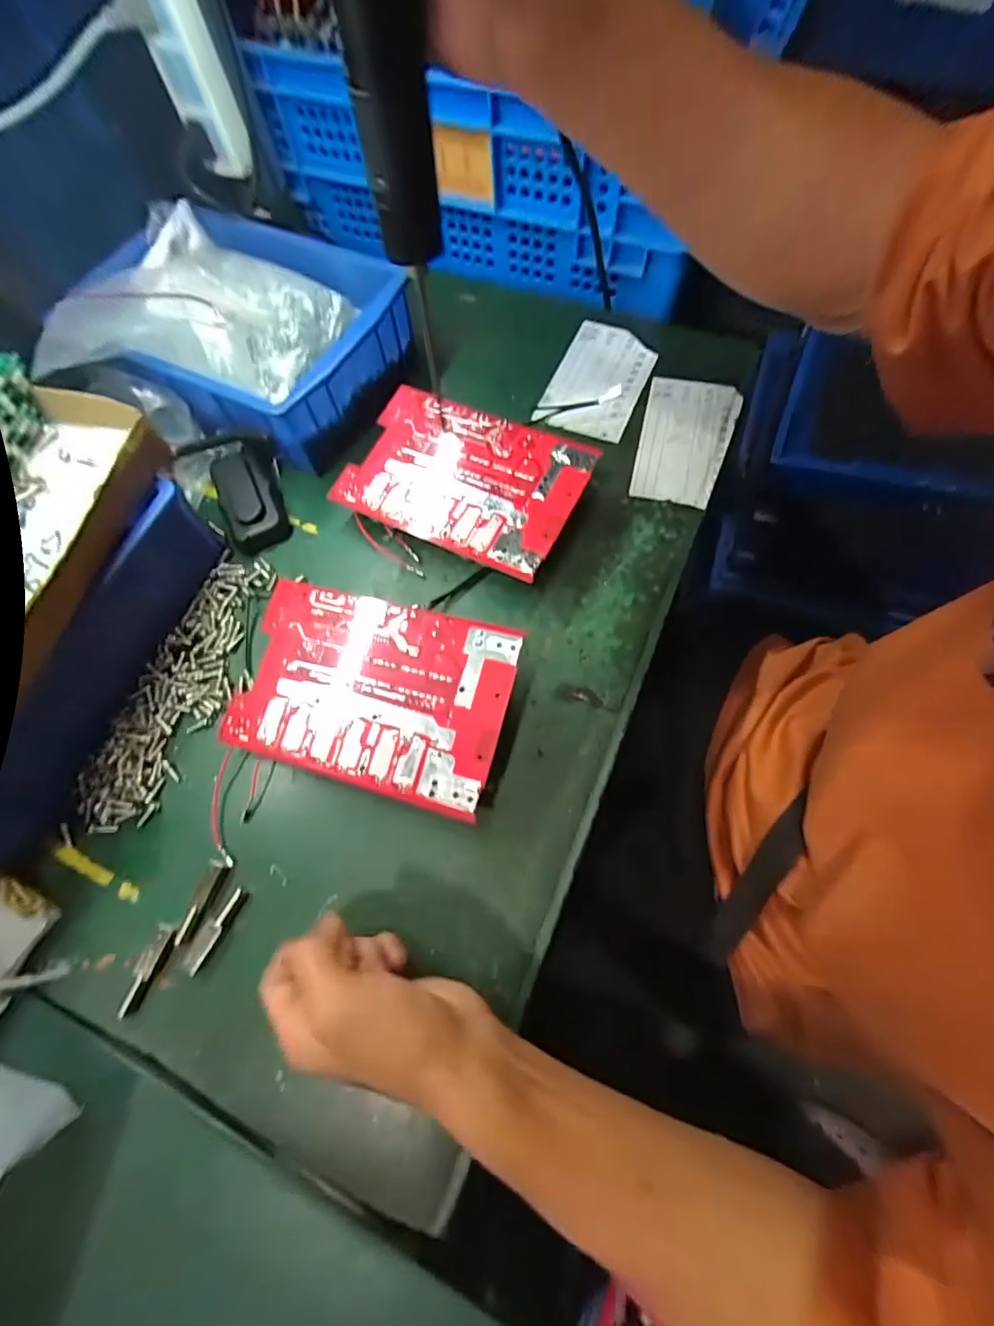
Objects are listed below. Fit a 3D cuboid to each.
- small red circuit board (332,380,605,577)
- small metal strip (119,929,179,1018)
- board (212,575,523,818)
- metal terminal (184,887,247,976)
[{"bbox_3d":[-0.030,-0.153,0.433,0.197,0.048,0.127,26,71,13],"label":"small red circuit board"},{"bbox_3d":[-0.222,0.194,0.315,0.015,0.005,0.049,20,70,11],"label":"small metal strip"},{"bbox_3d":[-0.090,0.022,0.359,0.194,0.055,0.128,15,69,9],"label":"board"},{"bbox_3d":[-0.184,0.173,0.325,0.015,0.004,0.051,26,71,13],"label":"metal terminal"}]

